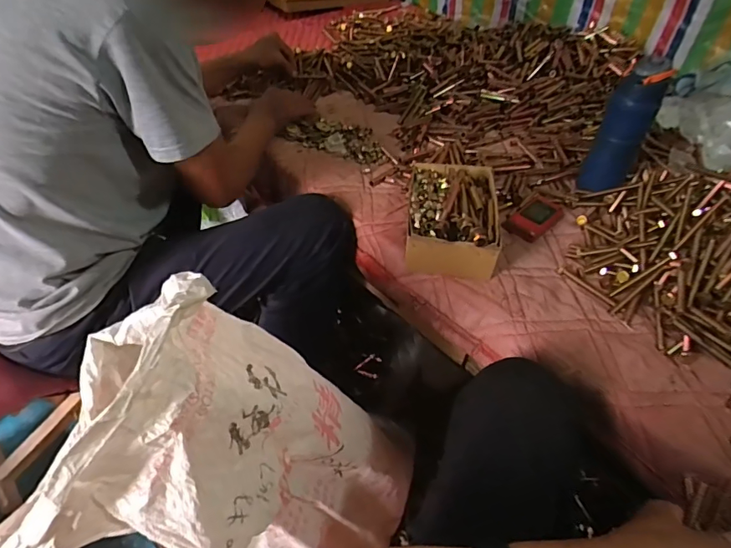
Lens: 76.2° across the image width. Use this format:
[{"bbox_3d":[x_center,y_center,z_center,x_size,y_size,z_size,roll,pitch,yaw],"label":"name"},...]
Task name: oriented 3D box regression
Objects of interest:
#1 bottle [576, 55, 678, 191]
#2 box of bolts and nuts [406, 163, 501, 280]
[{"bbox_3d":[0.422,-0.238,0.761,0.074,0.220,0.072,26,50,19],"label":"bottle"},{"bbox_3d":[0.132,-0.092,0.719,0.131,0.084,0.194,6,46,1],"label":"box of bolts and nuts"}]

